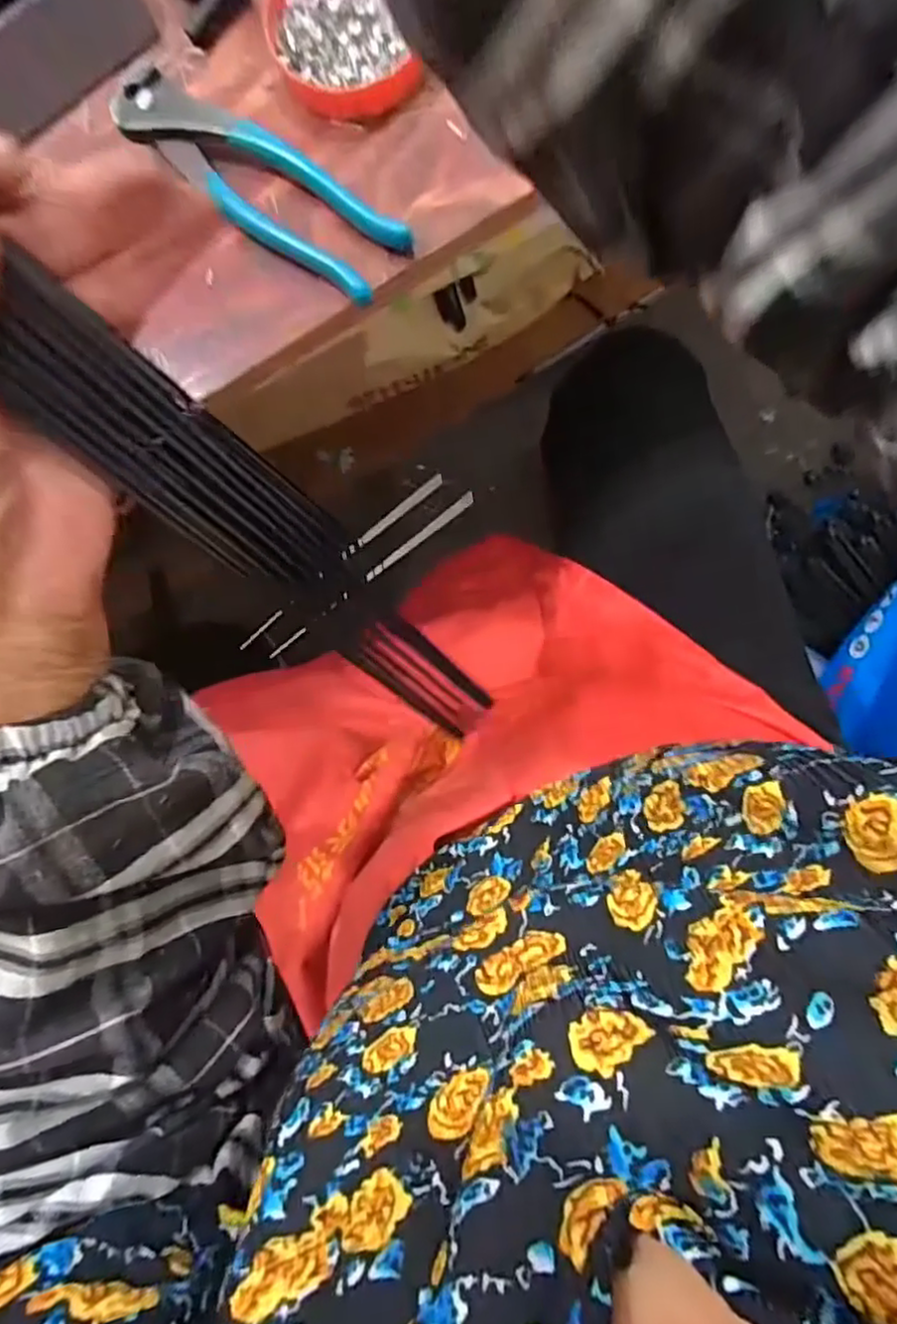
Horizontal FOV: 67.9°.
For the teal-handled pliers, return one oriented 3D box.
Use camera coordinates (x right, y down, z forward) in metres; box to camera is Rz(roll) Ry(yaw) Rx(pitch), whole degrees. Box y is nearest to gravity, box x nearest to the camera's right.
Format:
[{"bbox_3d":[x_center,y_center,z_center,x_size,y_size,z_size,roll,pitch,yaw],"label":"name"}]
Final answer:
[{"bbox_3d":[-0.090,-0.228,0.315,0.155,0.017,0.041,39,92,8],"label":"teal-handled pliers"}]

